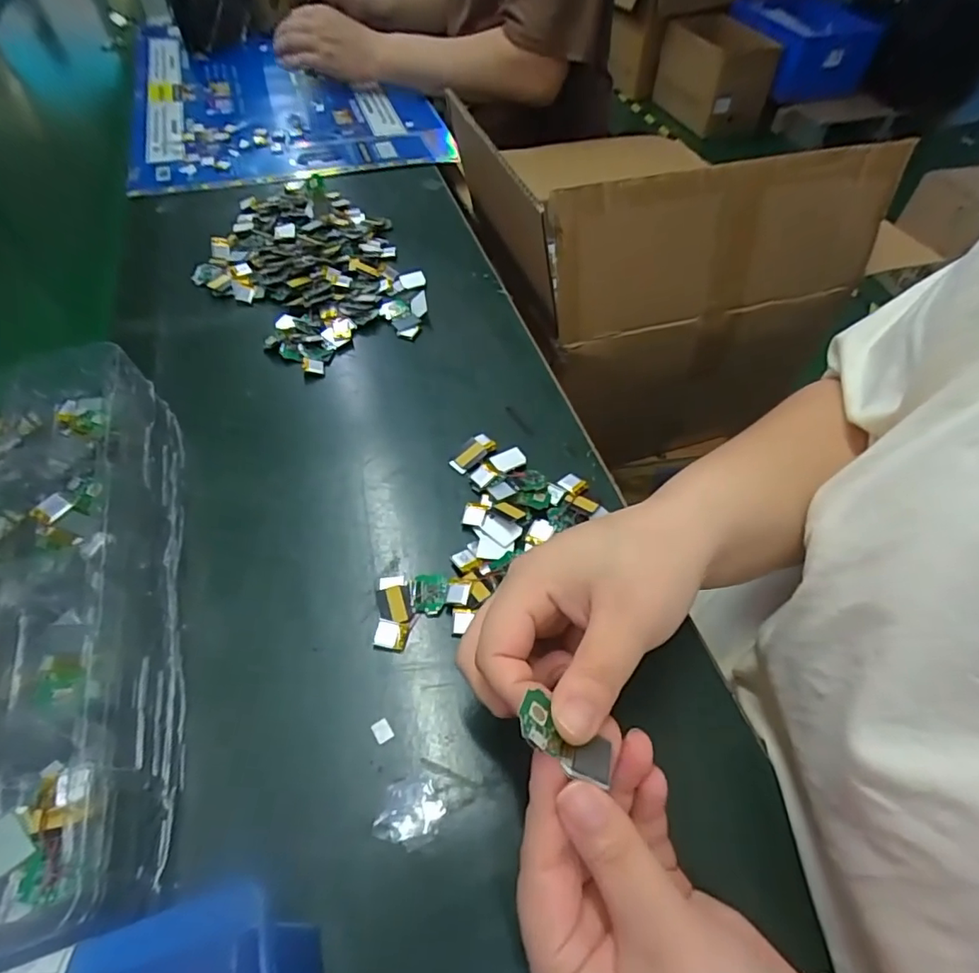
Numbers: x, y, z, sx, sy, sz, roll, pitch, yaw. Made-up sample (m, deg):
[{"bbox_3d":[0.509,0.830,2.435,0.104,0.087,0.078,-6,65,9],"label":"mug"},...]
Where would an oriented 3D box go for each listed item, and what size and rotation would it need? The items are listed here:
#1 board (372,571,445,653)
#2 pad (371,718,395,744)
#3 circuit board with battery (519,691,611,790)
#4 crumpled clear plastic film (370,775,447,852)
[{"bbox_3d":[-0.045,0.070,0.318,0.040,0.005,0.045,-3,54,-2],"label":"board"},{"bbox_3d":[-0.054,0.122,0.280,0.008,0.004,0.011,-28,58,-19],"label":"pad"},{"bbox_3d":[0.028,0.090,0.199,0.037,0.005,0.023,33,33,0],"label":"circuit board with battery"},{"bbox_3d":[-0.036,0.150,0.258,0.028,0.004,0.029,0,54,0],"label":"crumpled clear plastic film"}]

